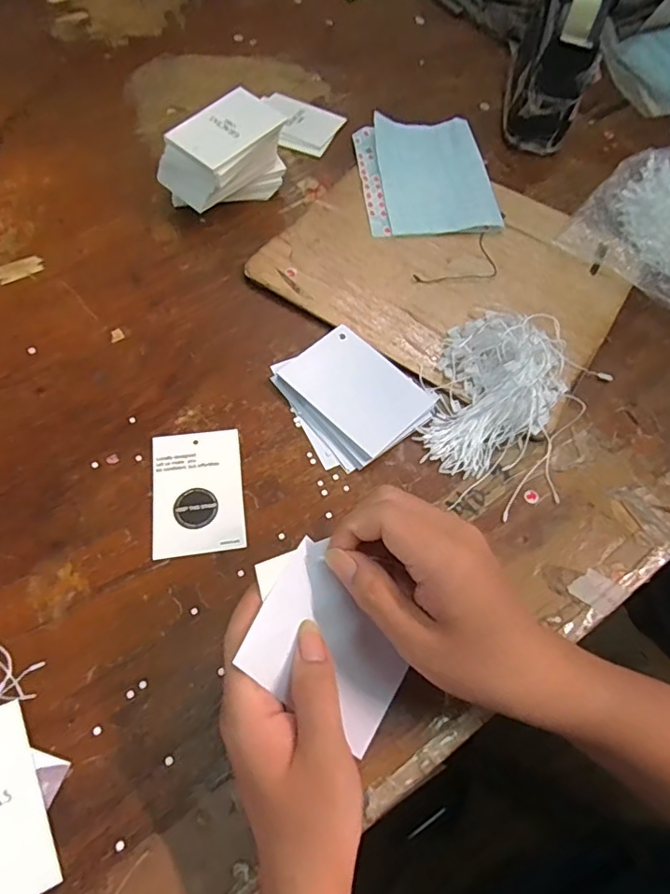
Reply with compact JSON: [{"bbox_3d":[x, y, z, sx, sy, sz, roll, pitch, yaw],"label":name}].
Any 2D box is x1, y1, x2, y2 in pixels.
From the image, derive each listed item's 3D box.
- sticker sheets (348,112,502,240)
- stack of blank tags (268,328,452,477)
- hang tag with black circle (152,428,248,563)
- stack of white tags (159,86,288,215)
[{"bbox_3d":[0.090,-0.270,0.530,0.124,0.009,0.159,-4,63,-6],"label":"sticker sheets"},{"bbox_3d":[0.016,-0.042,0.409,0.100,0.013,0.105,-31,69,-18],"label":"stack of blank tags"},{"bbox_3d":[-0.094,0.029,0.370,0.060,0.004,0.089,-7,64,-7],"label":"hang tag with black circle"},{"bbox_3d":[-0.099,-0.258,0.485,0.065,0.068,0.103,40,67,16],"label":"stack of white tags"}]

